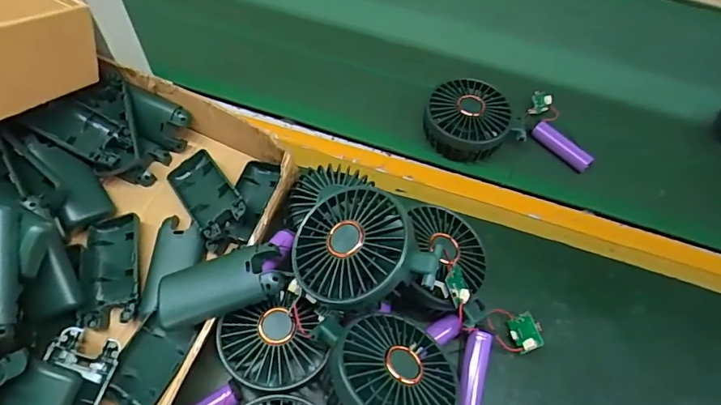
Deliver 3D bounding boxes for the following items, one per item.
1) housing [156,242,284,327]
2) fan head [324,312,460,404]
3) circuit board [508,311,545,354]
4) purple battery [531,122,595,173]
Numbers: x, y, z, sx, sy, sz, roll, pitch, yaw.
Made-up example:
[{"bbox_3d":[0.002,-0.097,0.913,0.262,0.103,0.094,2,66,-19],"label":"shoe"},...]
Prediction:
[{"bbox_3d":[-0.101,0.059,0.336,0.090,0.014,0.041,-18,60,2],"label":"housing"},{"bbox_3d":[0.021,0.119,0.309,0.089,0.040,0.089,19,37,-14],"label":"fan head"},{"bbox_3d":[0.133,0.105,0.374,0.023,0.004,0.033,-34,32,15],"label":"circuit board"},{"bbox_3d":[0.210,-0.059,0.485,0.017,0.015,0.067,-36,67,-23],"label":"purple battery"}]

